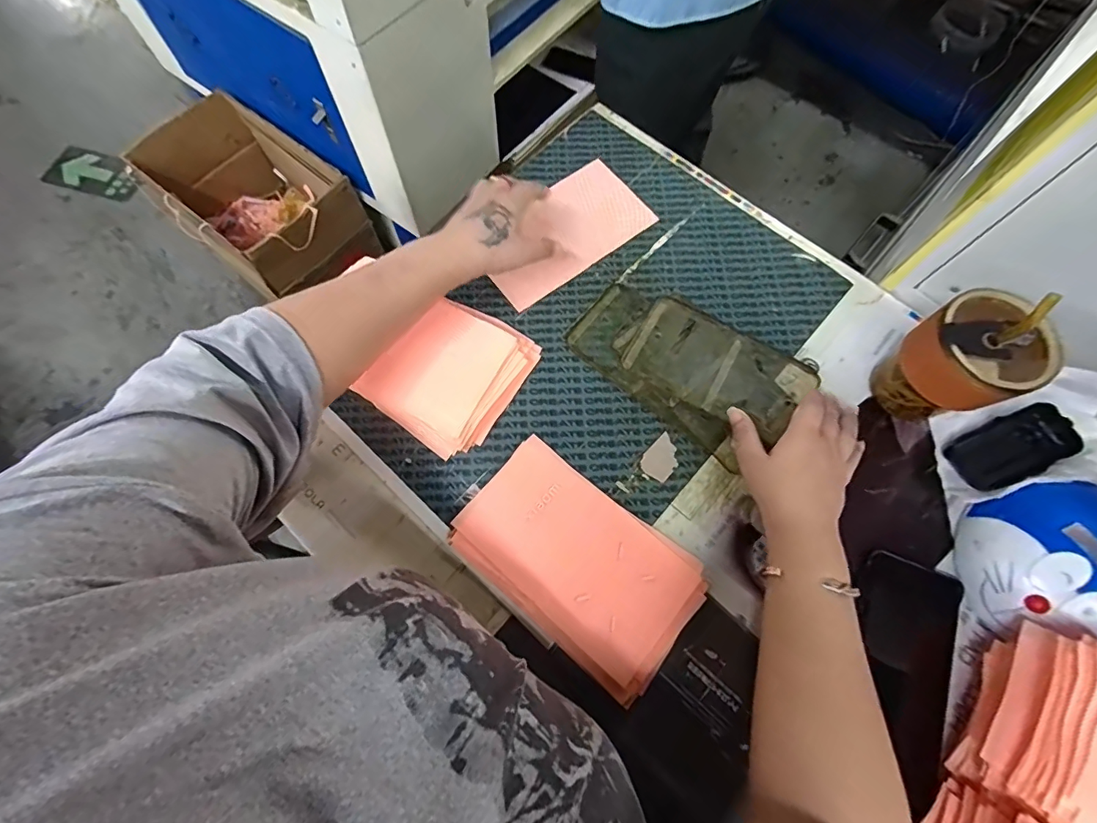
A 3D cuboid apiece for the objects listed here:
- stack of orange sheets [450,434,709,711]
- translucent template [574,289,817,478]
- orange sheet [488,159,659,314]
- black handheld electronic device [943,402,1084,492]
[{"bbox_3d":[0.025,0.125,0.408,0.201,0.011,0.122,39,73,12],"label":"stack of orange sheets"},{"bbox_3d":[0.137,-0.050,0.476,0.214,0.008,0.129,38,73,11],"label":"translucent template"},{"bbox_3d":[0.017,-0.197,0.530,0.199,0.010,0.107,-38,75,-11],"label":"orange sheet"},{"bbox_3d":[0.418,0.030,0.429,0.105,0.018,0.053,-19,72,-8],"label":"black handheld electronic device"}]

